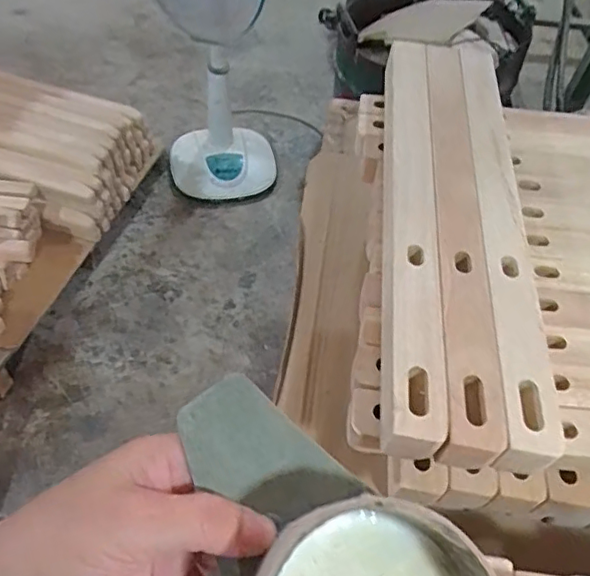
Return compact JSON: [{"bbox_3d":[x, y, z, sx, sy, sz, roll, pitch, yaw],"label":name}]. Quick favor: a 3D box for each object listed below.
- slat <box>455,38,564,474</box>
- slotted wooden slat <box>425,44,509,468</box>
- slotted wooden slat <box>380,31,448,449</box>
[{"bbox_3d":[0.158,-0.068,0.461,0.038,0.024,0.423,7,53,0],"label":"slat"},{"bbox_3d":[0.125,-0.068,0.461,0.035,0.022,0.416,7,53,0],"label":"slotted wooden slat"},{"bbox_3d":[0.091,-0.070,0.467,0.038,0.032,0.421,7,53,1],"label":"slotted wooden slat"}]

